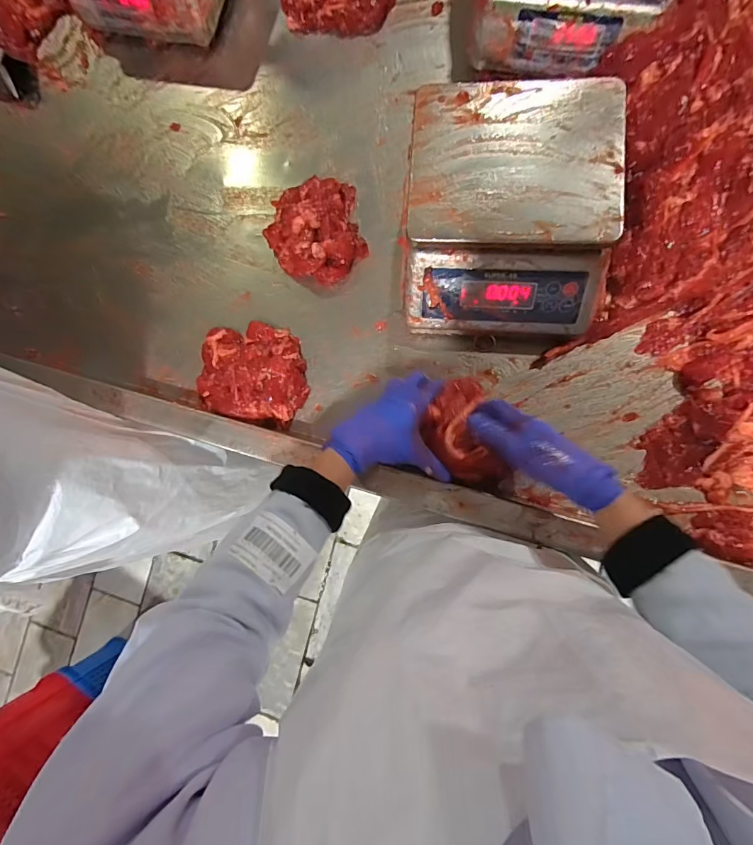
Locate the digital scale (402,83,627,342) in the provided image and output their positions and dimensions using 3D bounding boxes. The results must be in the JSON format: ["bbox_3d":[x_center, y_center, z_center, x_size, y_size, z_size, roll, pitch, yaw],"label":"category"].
[{"bbox_3d":[0.153,-0.243,0.501,0.228,0.123,0.262,1,87,9],"label":"digital scale"}]

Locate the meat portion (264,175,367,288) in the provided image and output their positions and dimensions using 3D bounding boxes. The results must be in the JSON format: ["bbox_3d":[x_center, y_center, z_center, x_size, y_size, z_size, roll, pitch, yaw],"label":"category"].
[{"bbox_3d":[-0.084,-0.259,0.568,0.126,0.044,0.131,-14,85,7],"label":"meat portion"}]

